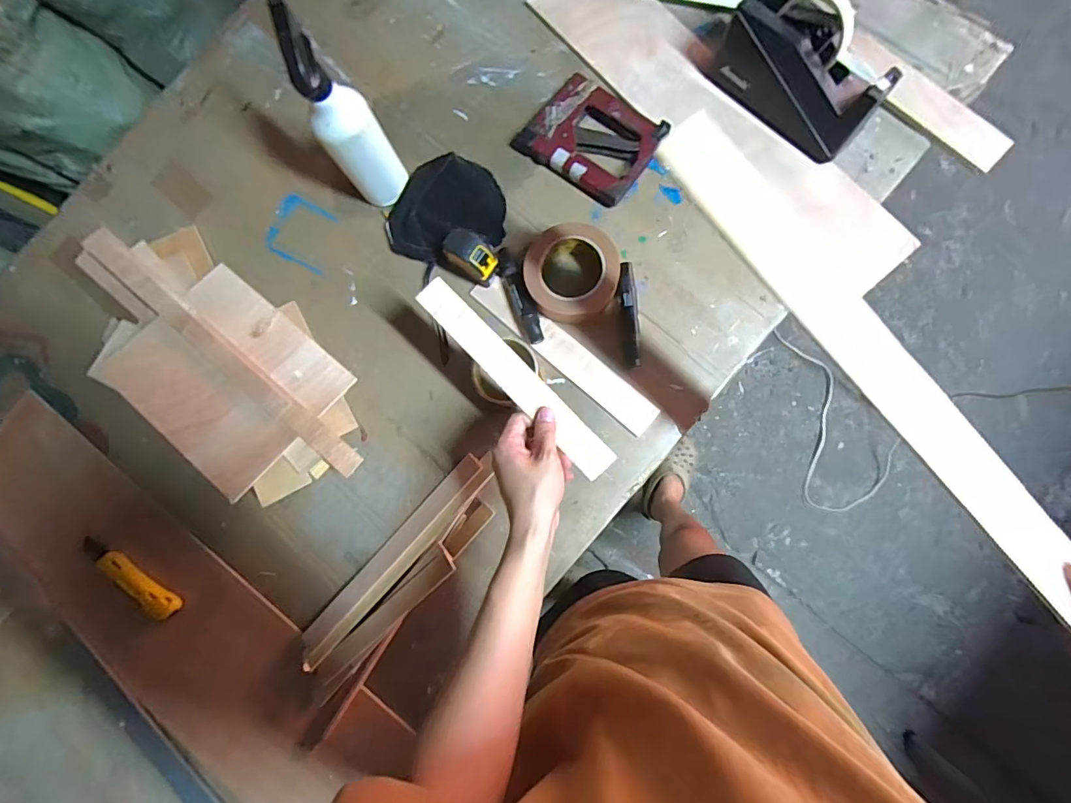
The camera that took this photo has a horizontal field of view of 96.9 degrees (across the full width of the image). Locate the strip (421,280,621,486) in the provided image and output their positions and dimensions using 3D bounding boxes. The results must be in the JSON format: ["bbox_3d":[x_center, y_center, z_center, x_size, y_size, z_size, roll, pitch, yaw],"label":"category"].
[{"bbox_3d":[-0.021,-0.026,0.503,0.266,0.006,0.038,45,77,2],"label":"strip"}]

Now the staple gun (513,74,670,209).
[{"bbox_3d":[0.075,-0.351,0.632,0.162,0.025,0.129,35,88,9],"label":"staple gun"}]

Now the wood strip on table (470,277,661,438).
[{"bbox_3d":[0.035,-0.063,0.614,0.283,0.010,0.042,41,88,9],"label":"wood strip on table"}]

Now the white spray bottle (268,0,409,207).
[{"bbox_3d":[-0.221,-0.321,0.552,0.071,0.232,0.079,-35,81,1],"label":"white spray bottle"}]

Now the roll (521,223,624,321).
[{"bbox_3d":[0.046,-0.160,0.596,0.114,0.052,0.116,-1,83,6],"label":"roll"}]

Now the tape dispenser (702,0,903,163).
[{"bbox_3d":[0.320,-0.401,0.576,0.089,0.094,0.199,-44,81,-1],"label":"tape dispenser"}]

